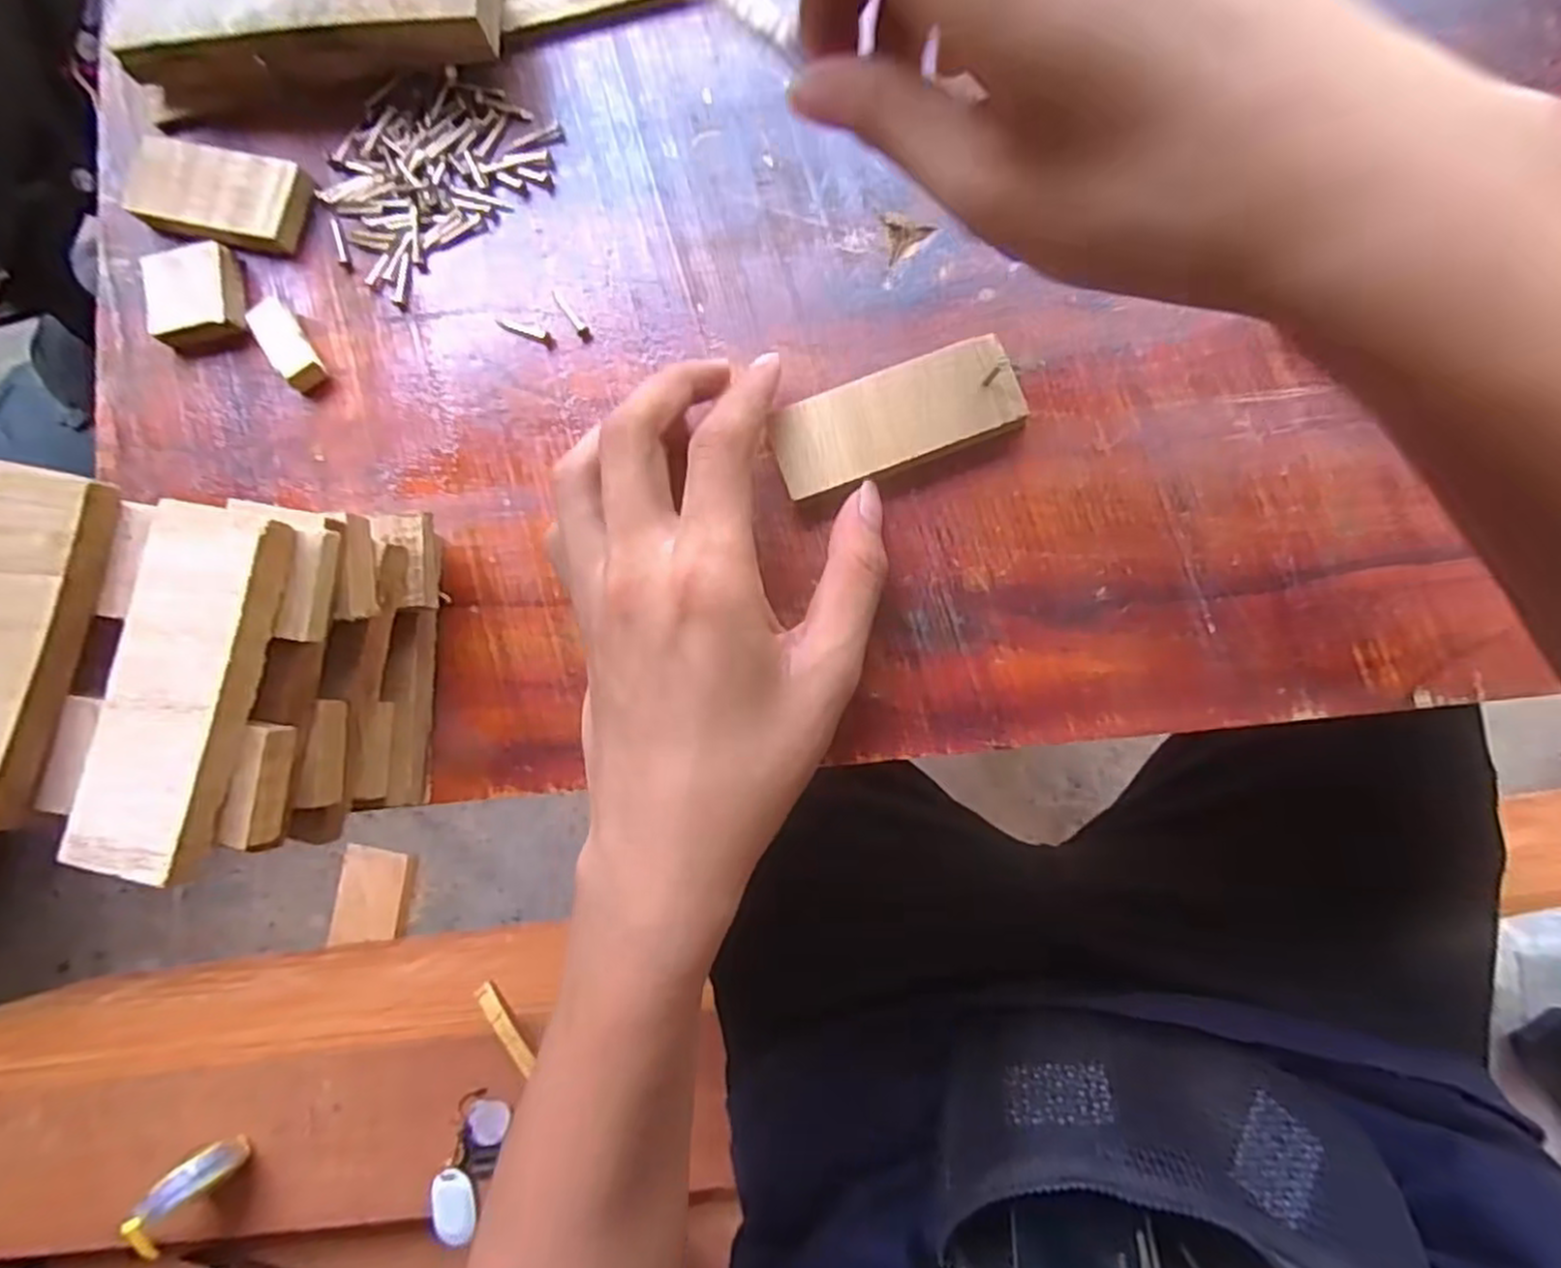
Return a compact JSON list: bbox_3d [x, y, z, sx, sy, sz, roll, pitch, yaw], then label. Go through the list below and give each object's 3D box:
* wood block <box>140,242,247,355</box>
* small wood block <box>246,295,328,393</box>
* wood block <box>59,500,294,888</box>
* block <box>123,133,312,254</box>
[{"bbox_3d":[-0.225,-0.129,0.293,0.037,0.011,0.036,-10,83,7],"label":"wood block"},{"bbox_3d":[-0.191,-0.112,0.295,0.014,0.010,0.037,-36,81,3],"label":"small wood block"},{"bbox_3d":[-0.162,0.014,0.205,0.036,0.013,0.096,11,86,9],"label":"wood block"},{"bbox_3d":[-0.222,-0.173,0.300,0.070,0.013,0.037,17,87,9],"label":"block"}]

